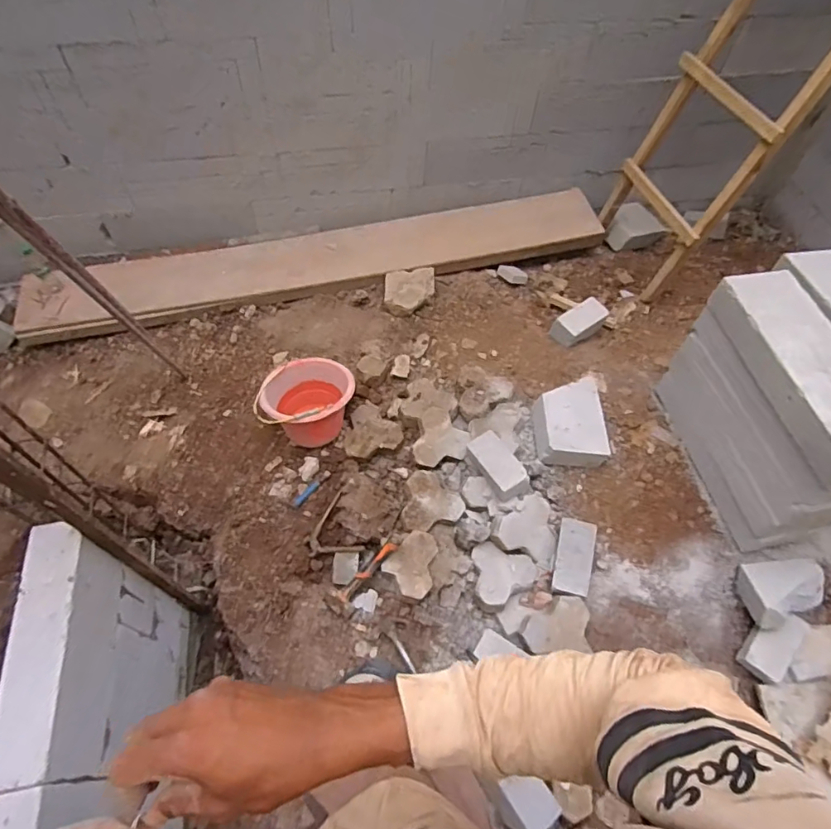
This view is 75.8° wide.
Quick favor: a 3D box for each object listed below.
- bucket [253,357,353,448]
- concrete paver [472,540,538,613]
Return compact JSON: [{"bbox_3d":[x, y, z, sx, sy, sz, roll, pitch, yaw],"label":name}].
[{"bbox_3d":[-0.343,-0.043,1.743,0.276,0.227,0.261,1,58,-2],"label":"bucket"},{"bbox_3d":[0.242,0.477,1.546,0.185,0.072,0.176,1,58,-2],"label":"concrete paver"}]

